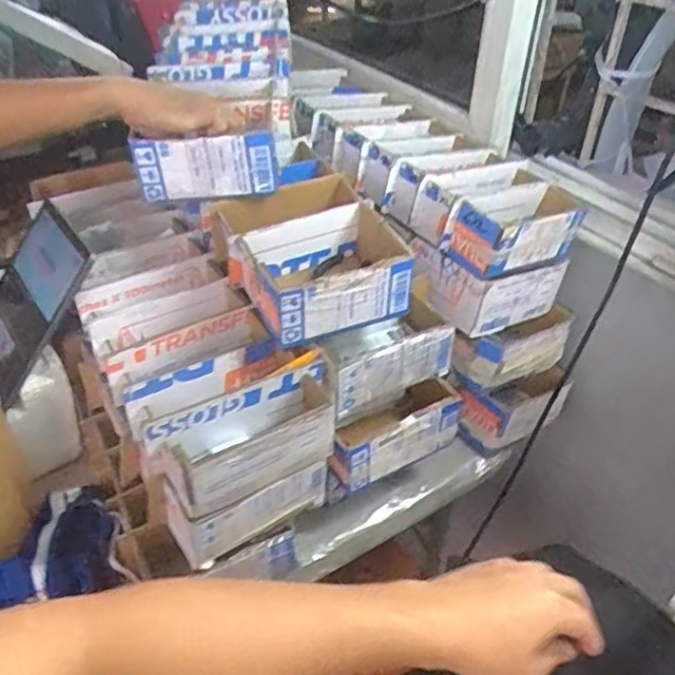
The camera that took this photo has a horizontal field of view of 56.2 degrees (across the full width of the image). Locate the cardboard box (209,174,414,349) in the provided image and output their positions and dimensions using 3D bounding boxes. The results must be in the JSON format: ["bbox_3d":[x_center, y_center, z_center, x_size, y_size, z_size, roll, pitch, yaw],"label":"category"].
[{"bbox_3d":[-0.023,-0.092,0.706,0.186,0.078,0.204,-13,42,-18],"label":"cardboard box"}]

